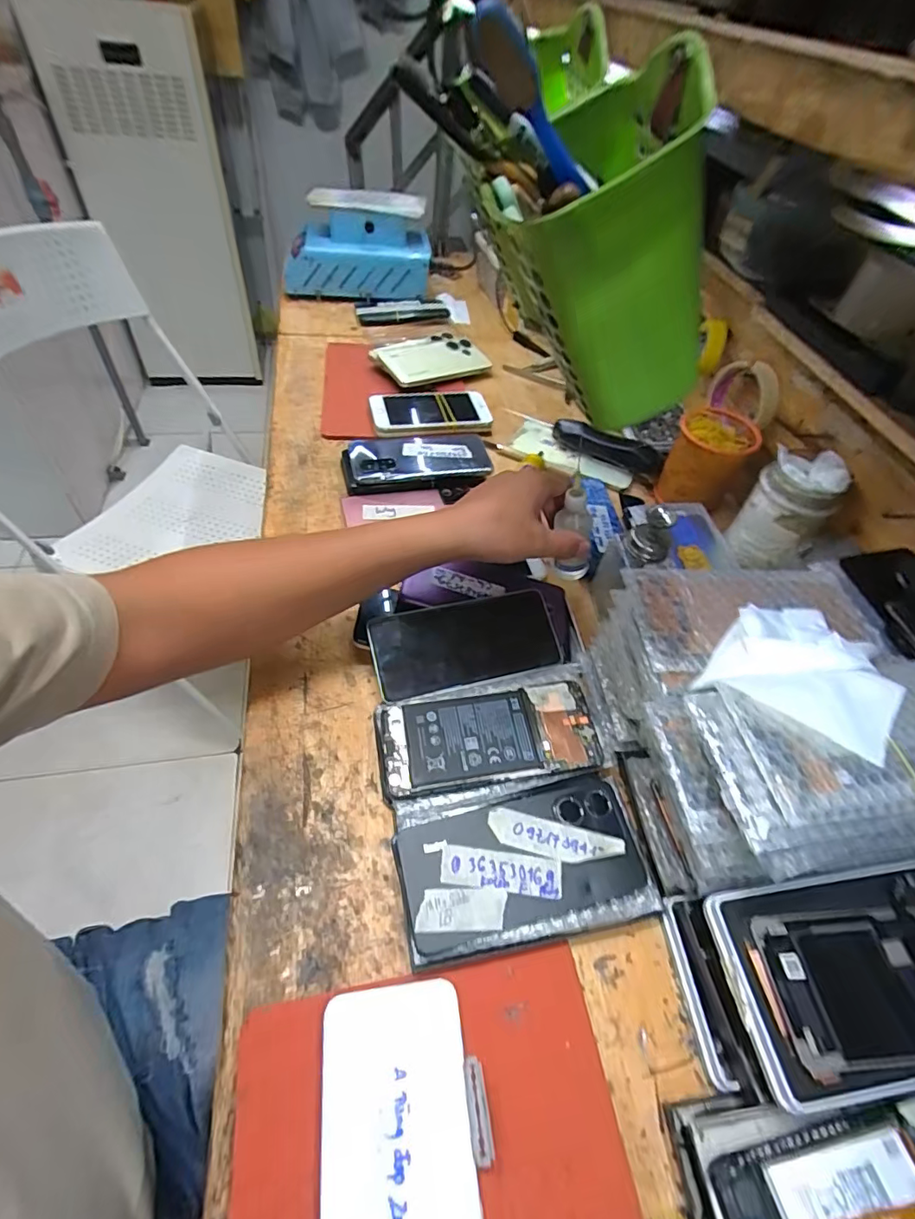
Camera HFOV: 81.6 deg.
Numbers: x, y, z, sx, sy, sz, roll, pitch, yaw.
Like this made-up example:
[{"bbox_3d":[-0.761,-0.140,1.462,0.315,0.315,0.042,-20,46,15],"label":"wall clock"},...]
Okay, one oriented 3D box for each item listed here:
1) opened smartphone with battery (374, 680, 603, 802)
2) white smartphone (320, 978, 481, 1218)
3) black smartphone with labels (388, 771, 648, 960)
[{"bbox_3d":[0.024,0.097,0.407,0.166,0.007,0.073,-7,57,-8],"label":"opened smartphone with battery"},{"bbox_3d":[-0.029,0.284,0.264,0.076,0.009,0.156,-6,52,-7],"label":"white smartphone"},{"bbox_3d":[0.042,0.166,0.354,0.157,0.013,0.076,-10,58,-13],"label":"black smartphone with labels"}]

